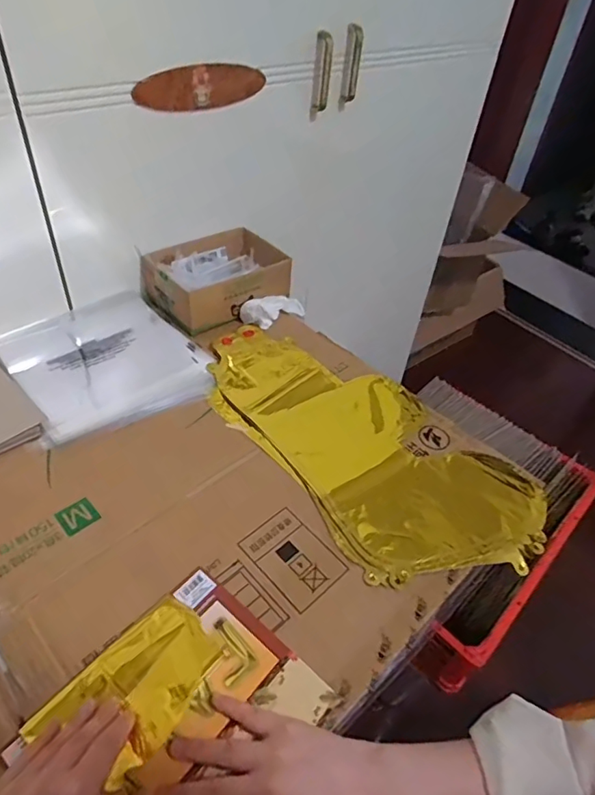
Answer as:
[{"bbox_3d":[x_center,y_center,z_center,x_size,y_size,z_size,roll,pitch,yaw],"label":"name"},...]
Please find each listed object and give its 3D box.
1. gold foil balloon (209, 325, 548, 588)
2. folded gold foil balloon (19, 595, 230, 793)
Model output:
[{"bbox_3d":[0.061,0.043,0.600,0.216,0.020,0.426,-32,56,-34],"label":"gold foil balloon"},{"bbox_3d":[-0.123,0.218,0.392,0.084,0.027,0.128,32,48,23],"label":"folded gold foil balloon"}]

